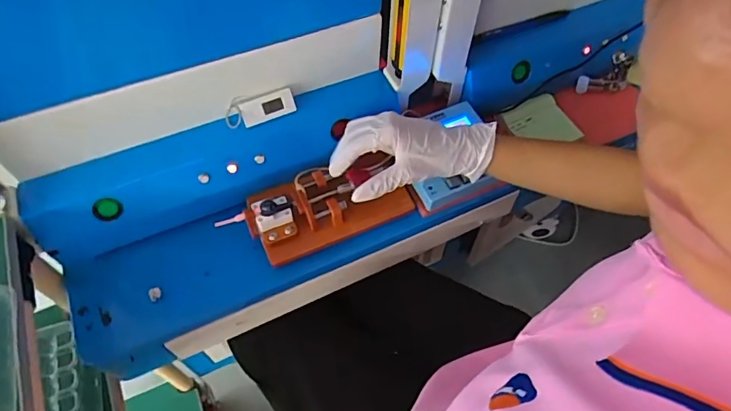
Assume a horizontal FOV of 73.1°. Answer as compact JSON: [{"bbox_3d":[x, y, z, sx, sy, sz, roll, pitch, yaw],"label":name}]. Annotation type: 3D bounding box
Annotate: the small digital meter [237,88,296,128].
[{"bbox_3d":[-0.103,-0.104,0.522,0.056,0.028,0.008,-18,22,-10],"label":"small digital meter"}]

